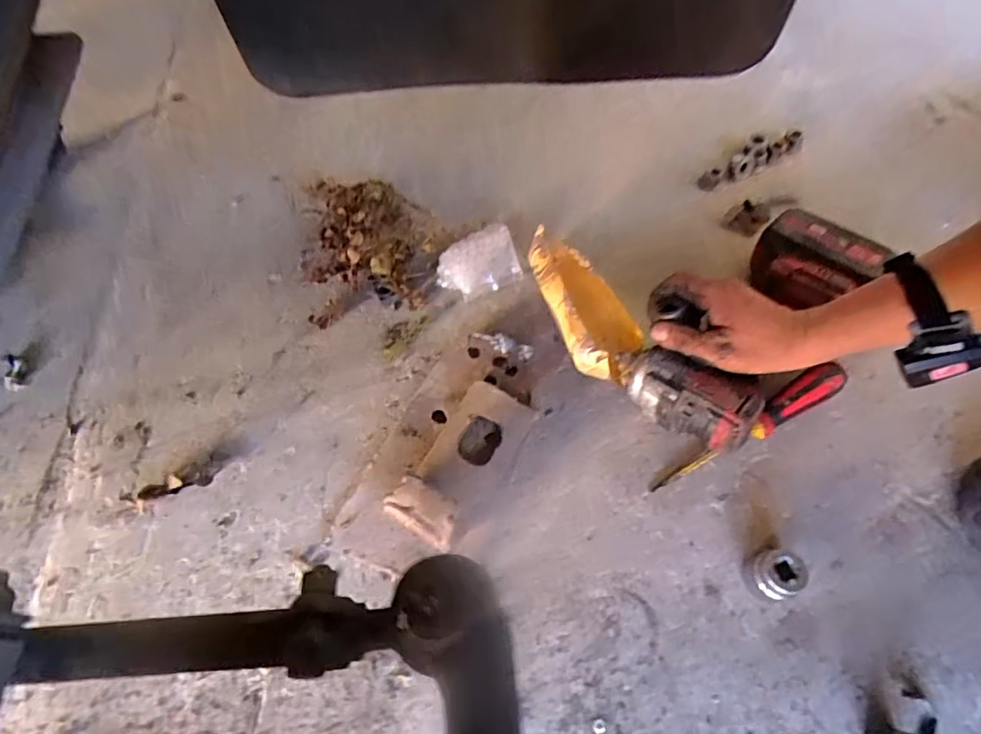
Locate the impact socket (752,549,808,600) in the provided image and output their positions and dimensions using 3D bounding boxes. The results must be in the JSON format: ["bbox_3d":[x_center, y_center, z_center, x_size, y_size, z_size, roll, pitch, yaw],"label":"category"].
[{"bbox_3d":[0.237,0.172,0.445,0.031,0.043,0.032,-2,62,3],"label":"impact socket"}]

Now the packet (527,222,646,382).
[{"bbox_3d":[0.098,-0.070,0.580,0.088,0.059,0.187,-24,63,-9],"label":"packet"}]

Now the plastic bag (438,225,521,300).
[{"bbox_3d":[-0.012,-0.123,0.626,0.102,0.040,0.063,-33,65,-13],"label":"plastic bag"}]

